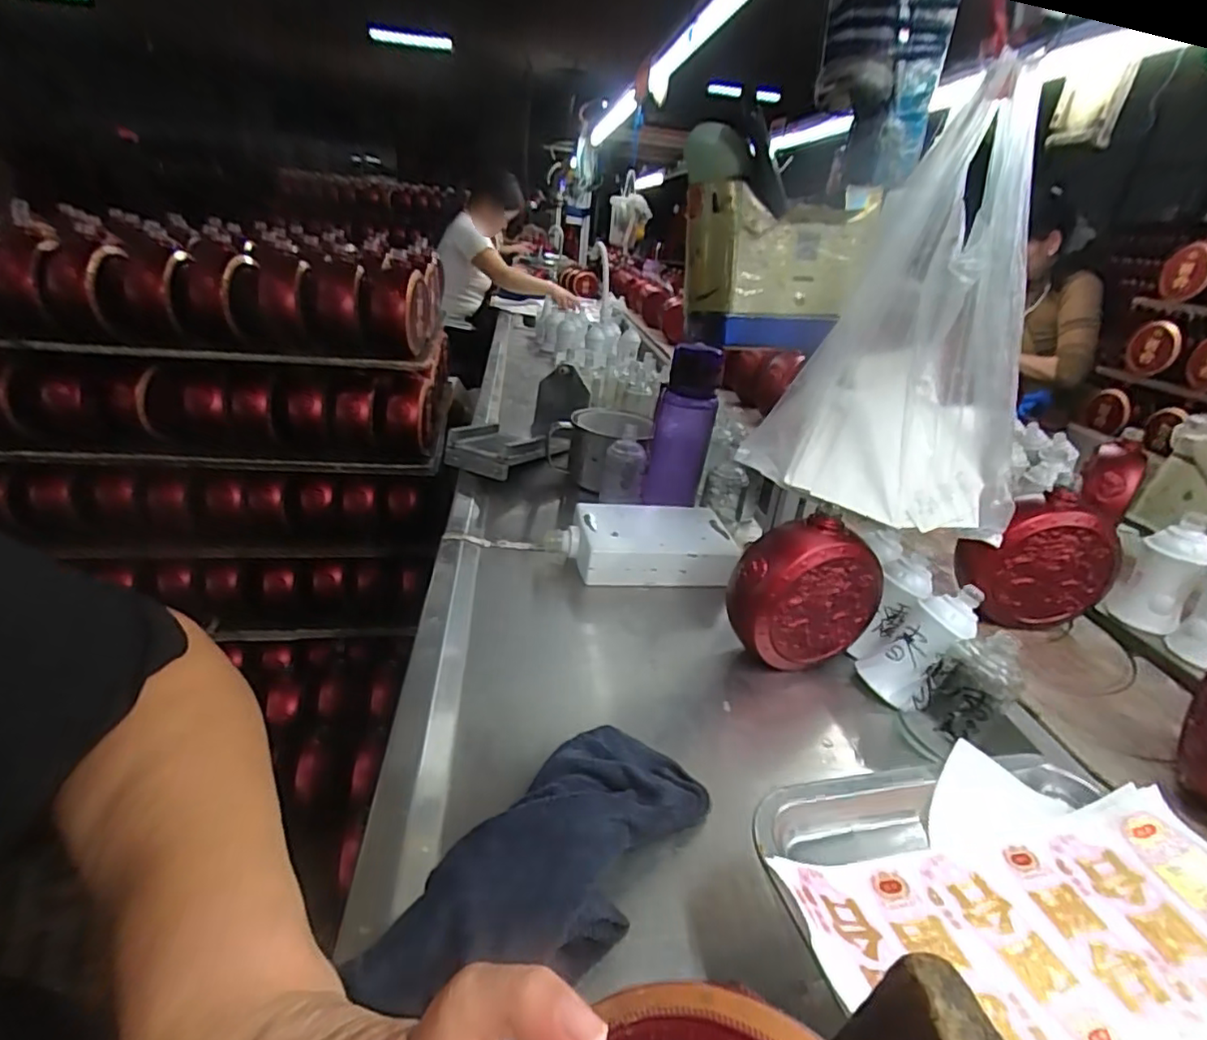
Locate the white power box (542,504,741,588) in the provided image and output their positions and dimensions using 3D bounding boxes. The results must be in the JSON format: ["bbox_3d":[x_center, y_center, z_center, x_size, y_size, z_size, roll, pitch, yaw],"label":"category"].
[{"bbox_3d":[0.040,0.029,0.714,0.208,0.055,0.114,2,26,-9],"label":"white power box"}]

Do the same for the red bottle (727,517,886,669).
[{"bbox_3d":[0.179,0.067,0.567,0.132,0.143,0.067,-4,27,-20],"label":"red bottle"}]

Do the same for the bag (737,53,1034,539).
[{"bbox_3d":[0.249,-0.156,0.496,0.205,0.295,0.104,17,28,21],"label":"bag"}]

